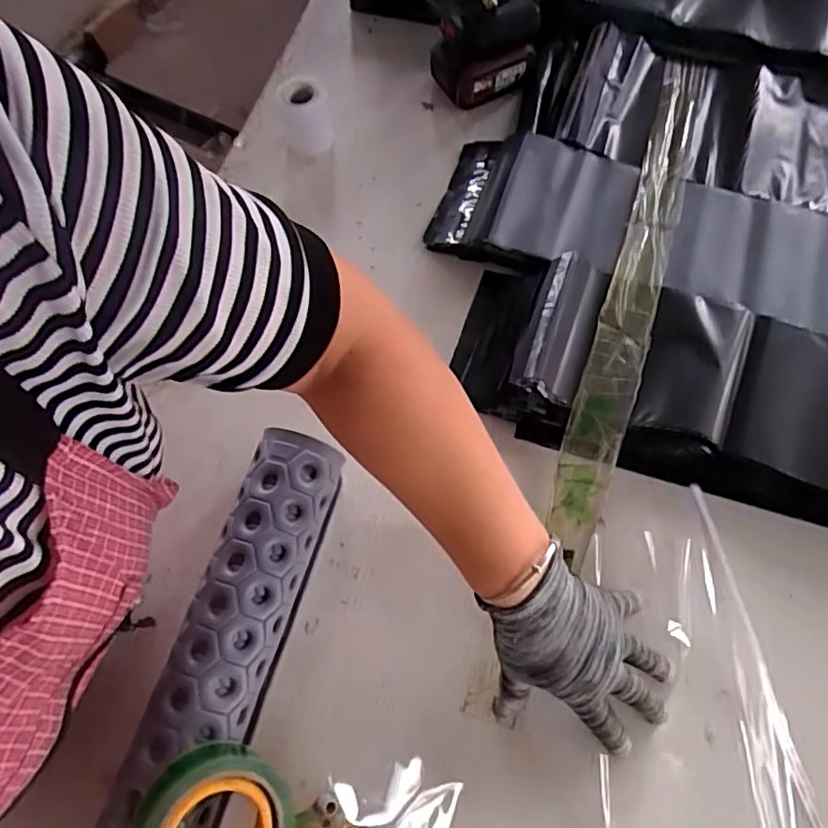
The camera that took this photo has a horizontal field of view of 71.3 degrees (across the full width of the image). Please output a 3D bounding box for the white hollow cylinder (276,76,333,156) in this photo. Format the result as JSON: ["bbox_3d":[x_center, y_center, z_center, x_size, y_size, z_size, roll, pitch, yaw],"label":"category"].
[{"bbox_3d":[-0.125,-0.344,0.668,0.057,0.074,0.055,-15,68,-5],"label":"white hollow cylinder"}]

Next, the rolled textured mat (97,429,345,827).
[{"bbox_3d":[-0.153,0.204,0.447,0.077,0.075,0.392,16,71,6],"label":"rolled textured mat"}]

